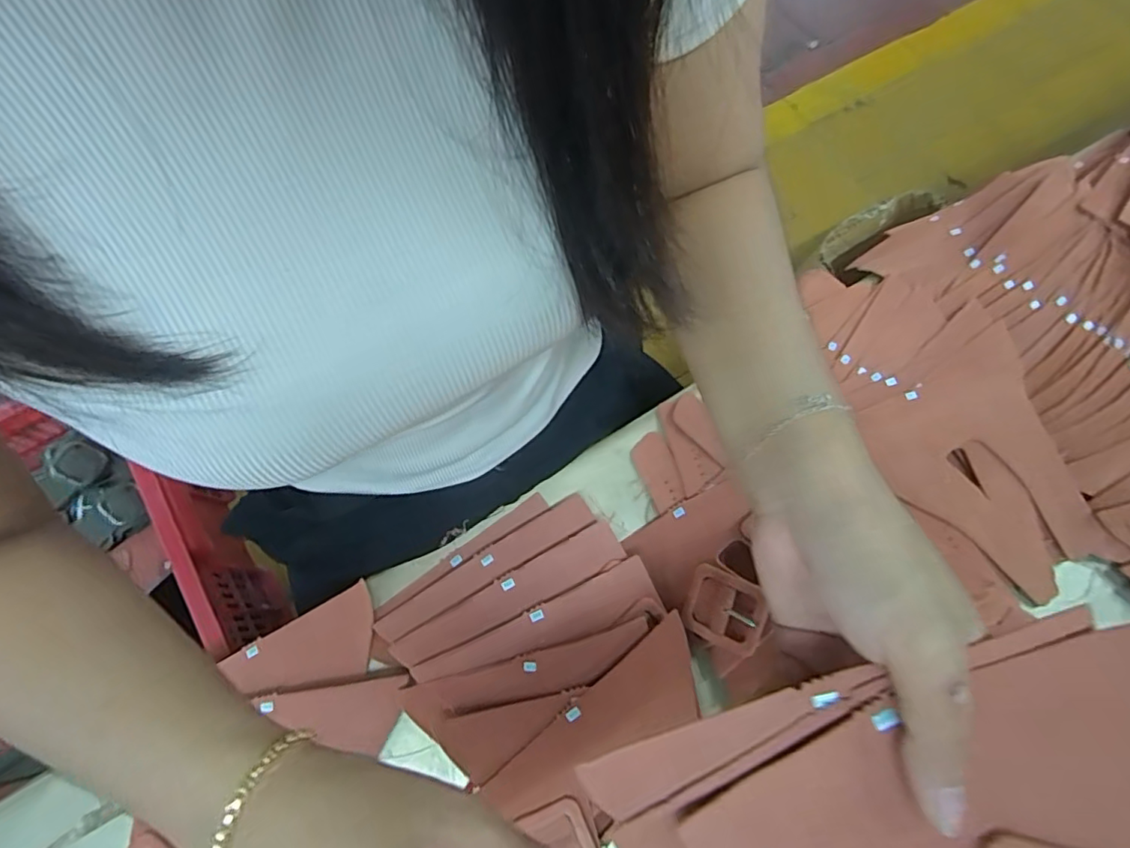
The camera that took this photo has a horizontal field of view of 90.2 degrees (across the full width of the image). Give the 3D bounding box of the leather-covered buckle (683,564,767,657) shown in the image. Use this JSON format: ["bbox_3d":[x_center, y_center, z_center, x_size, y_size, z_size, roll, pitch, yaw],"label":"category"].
[{"bbox_3d":[0.104,0.123,0.369,0.051,0.004,0.047,22,96,35],"label":"leather-covered buckle"}]

